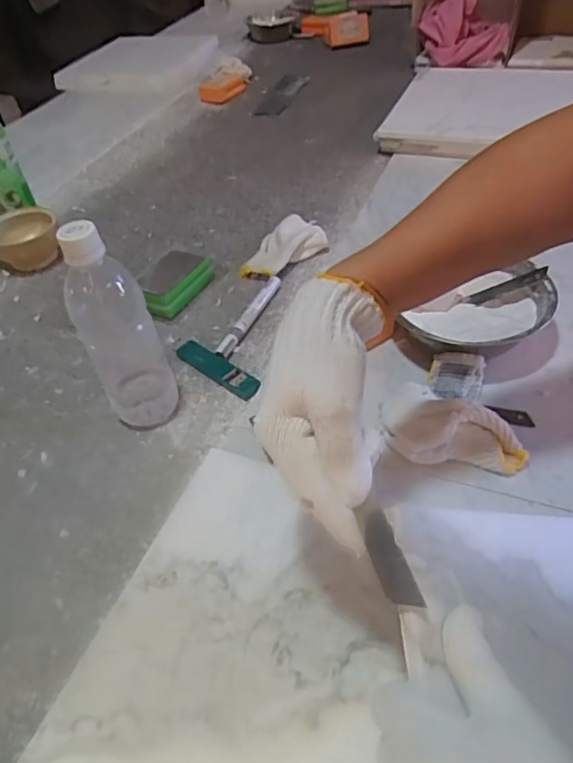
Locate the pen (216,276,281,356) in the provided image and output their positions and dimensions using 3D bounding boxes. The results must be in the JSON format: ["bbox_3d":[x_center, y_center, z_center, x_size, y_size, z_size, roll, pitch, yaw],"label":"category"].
[{"bbox_3d":[-0.041,-0.079,0.629,0.017,0.015,0.137,18,50,23],"label":"pen"}]

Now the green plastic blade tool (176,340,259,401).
[{"bbox_3d":[-0.074,-0.014,0.576,0.116,0.007,0.026,30,82,33],"label":"green plastic blade tool"}]

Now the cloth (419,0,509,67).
[{"bbox_3d":[0.355,-0.697,1.078,0.171,0.127,0.143,6,48,13],"label":"cloth"}]

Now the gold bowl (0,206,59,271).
[{"bbox_3d":[-0.368,-0.199,0.766,0.094,0.062,0.079,-22,47,-15],"label":"gold bowl"}]

